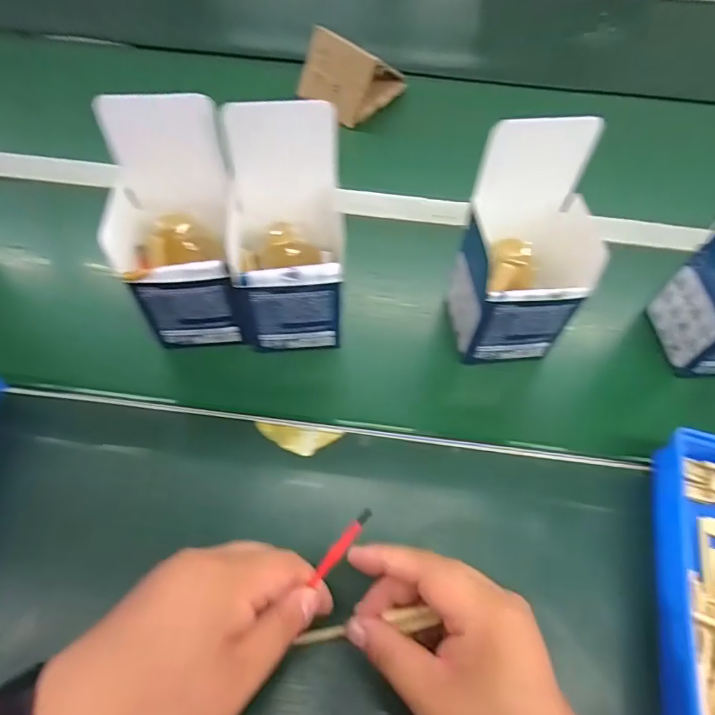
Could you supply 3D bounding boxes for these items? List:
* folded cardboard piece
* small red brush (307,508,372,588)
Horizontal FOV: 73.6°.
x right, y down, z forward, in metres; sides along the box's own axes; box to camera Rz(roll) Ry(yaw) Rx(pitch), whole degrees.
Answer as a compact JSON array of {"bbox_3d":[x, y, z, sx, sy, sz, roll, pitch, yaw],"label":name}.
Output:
[{"bbox_3d":[-0.008,-0.374,0.619,0.103,0.073,0.101,-40,68,-21],"label":"folded cardboard piece"},{"bbox_3d":[-0.009,0.104,0.259,0.007,0.061,0.006,40,22,20],"label":"small red brush"}]

